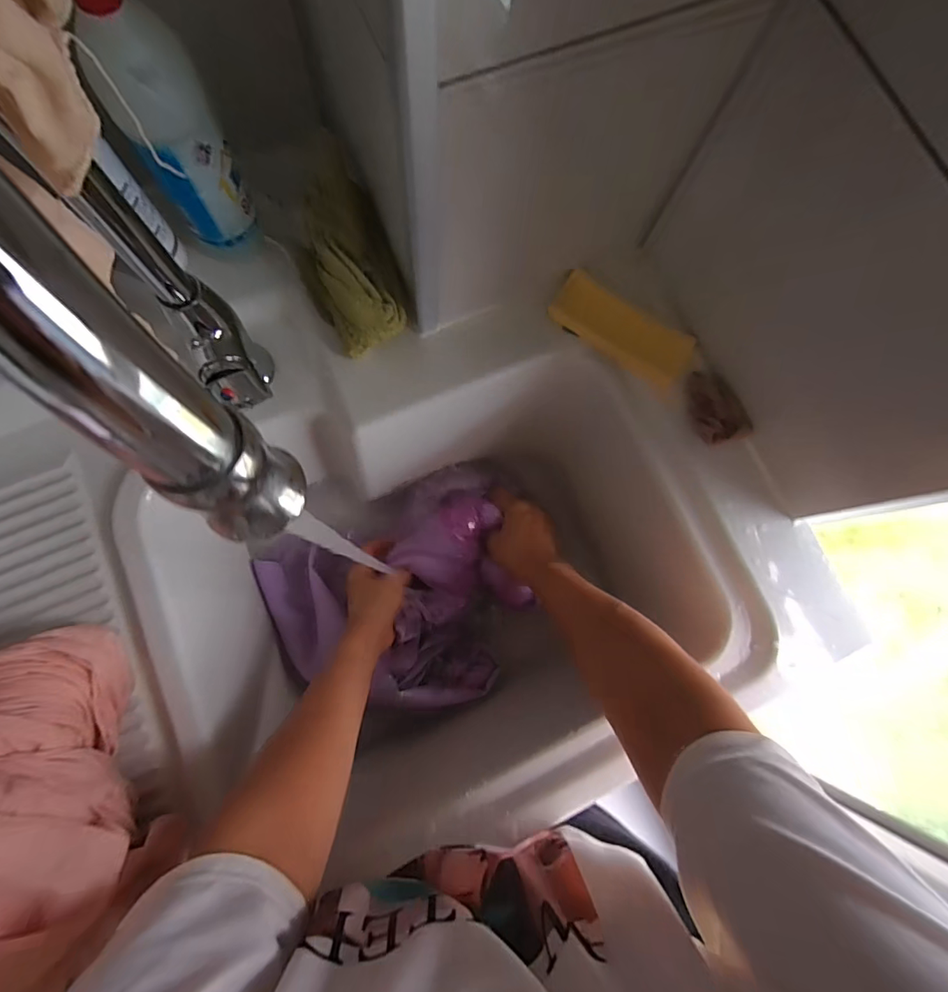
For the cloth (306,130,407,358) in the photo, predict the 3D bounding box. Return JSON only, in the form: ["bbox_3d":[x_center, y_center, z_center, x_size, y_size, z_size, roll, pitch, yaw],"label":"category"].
[{"bbox_3d":[-0.104,-0.204,0.396,0.072,0.048,0.167,-12,96,-4],"label":"cloth"}]

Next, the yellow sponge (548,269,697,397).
[{"bbox_3d":[0.137,-0.154,0.443,0.133,0.027,0.052,33,79,2],"label":"yellow sponge"}]

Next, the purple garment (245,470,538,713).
[{"bbox_3d":[-0.083,0.121,0.540,0.279,0.103,0.233,-22,80,-6],"label":"purple garment"}]

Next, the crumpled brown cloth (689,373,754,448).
[{"bbox_3d":[0.217,-0.080,0.430,0.040,0.020,0.068,-20,82,-8],"label":"crumpled brown cloth"}]

